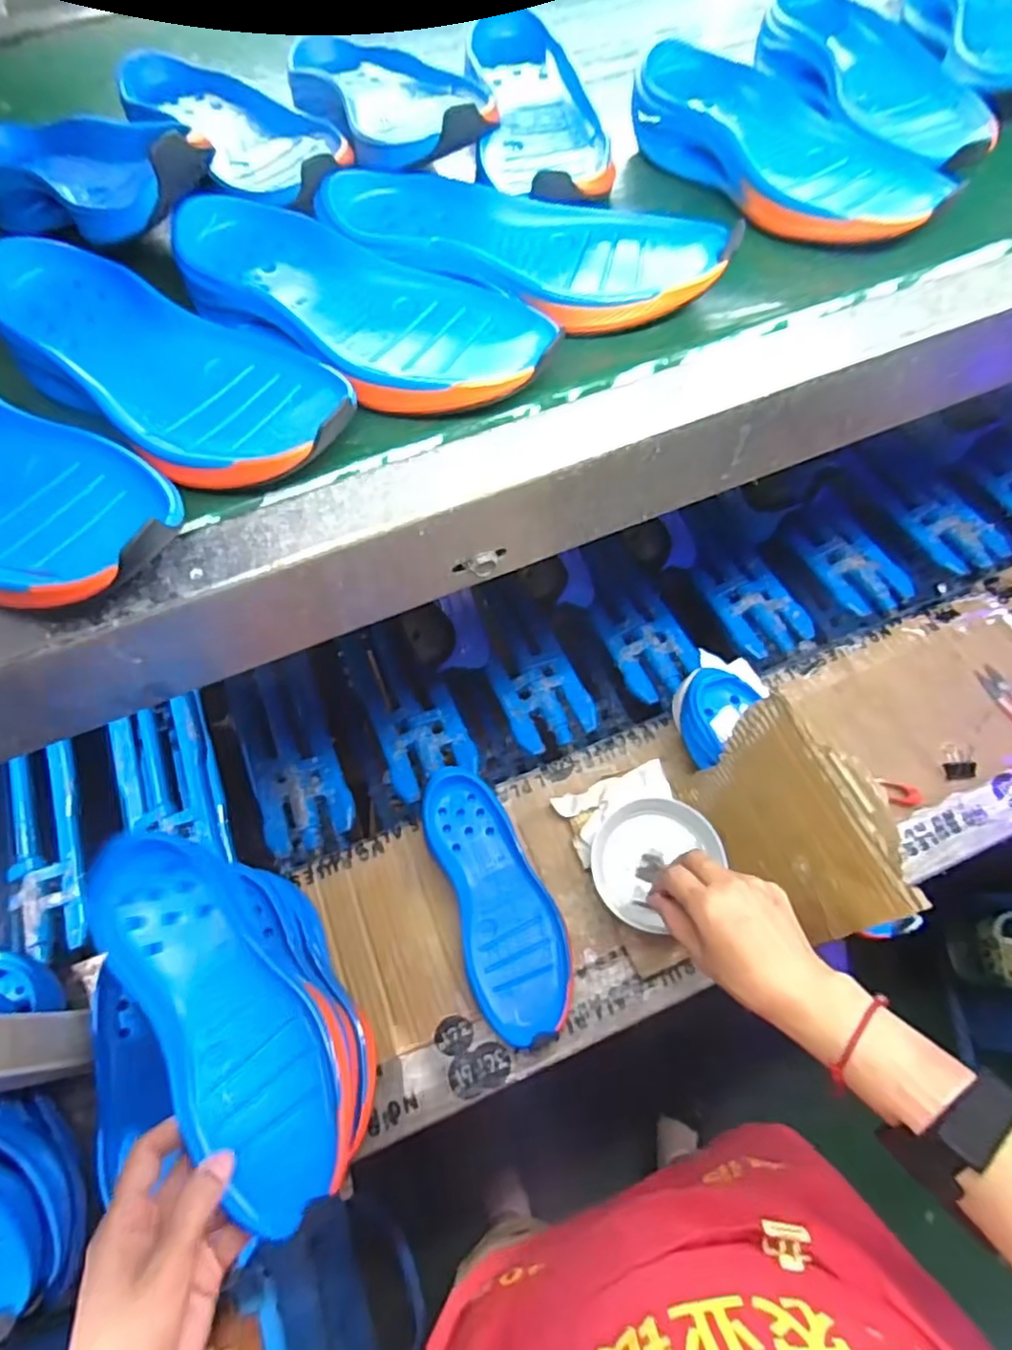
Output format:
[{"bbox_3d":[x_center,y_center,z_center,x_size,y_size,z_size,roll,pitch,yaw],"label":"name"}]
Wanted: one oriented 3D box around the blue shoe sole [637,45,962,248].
[{"bbox_3d":[0.179,-0.345,0.422,0.092,0.035,0.219,-33,73,-16],"label":"blue shoe sole"}]

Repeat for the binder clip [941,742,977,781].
[{"bbox_3d":[0.448,0.085,0.638,0.029,0.014,0.036,-3,67,-5],"label":"binder clip"}]

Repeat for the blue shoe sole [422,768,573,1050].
[{"bbox_3d":[-0.009,0.199,0.583,0.091,0.039,0.239,-18,70,-11],"label":"blue shoe sole"}]

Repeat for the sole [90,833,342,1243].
[{"bbox_3d":[-0.169,0.195,0.383,0.077,0.027,0.226,-34,73,-15],"label":"sole"}]

